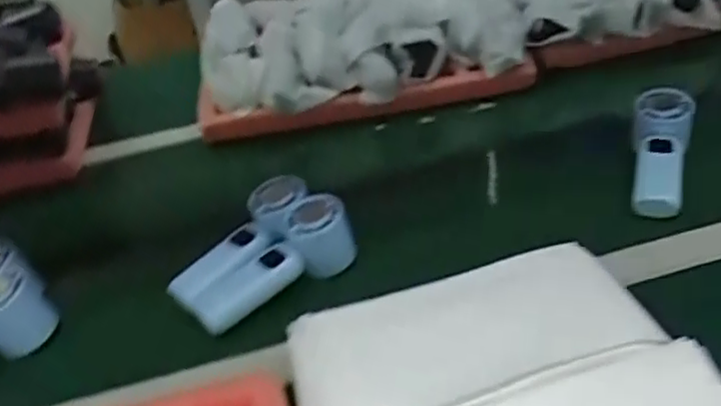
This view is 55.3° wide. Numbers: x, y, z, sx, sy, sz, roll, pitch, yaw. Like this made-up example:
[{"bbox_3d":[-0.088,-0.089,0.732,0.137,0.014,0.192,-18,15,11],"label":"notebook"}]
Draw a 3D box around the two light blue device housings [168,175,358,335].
[{"bbox_3d":[-0.092,0.039,0.607,0.148,0.056,0.107,-21,37,-18],"label":"two light blue device housings"}]

